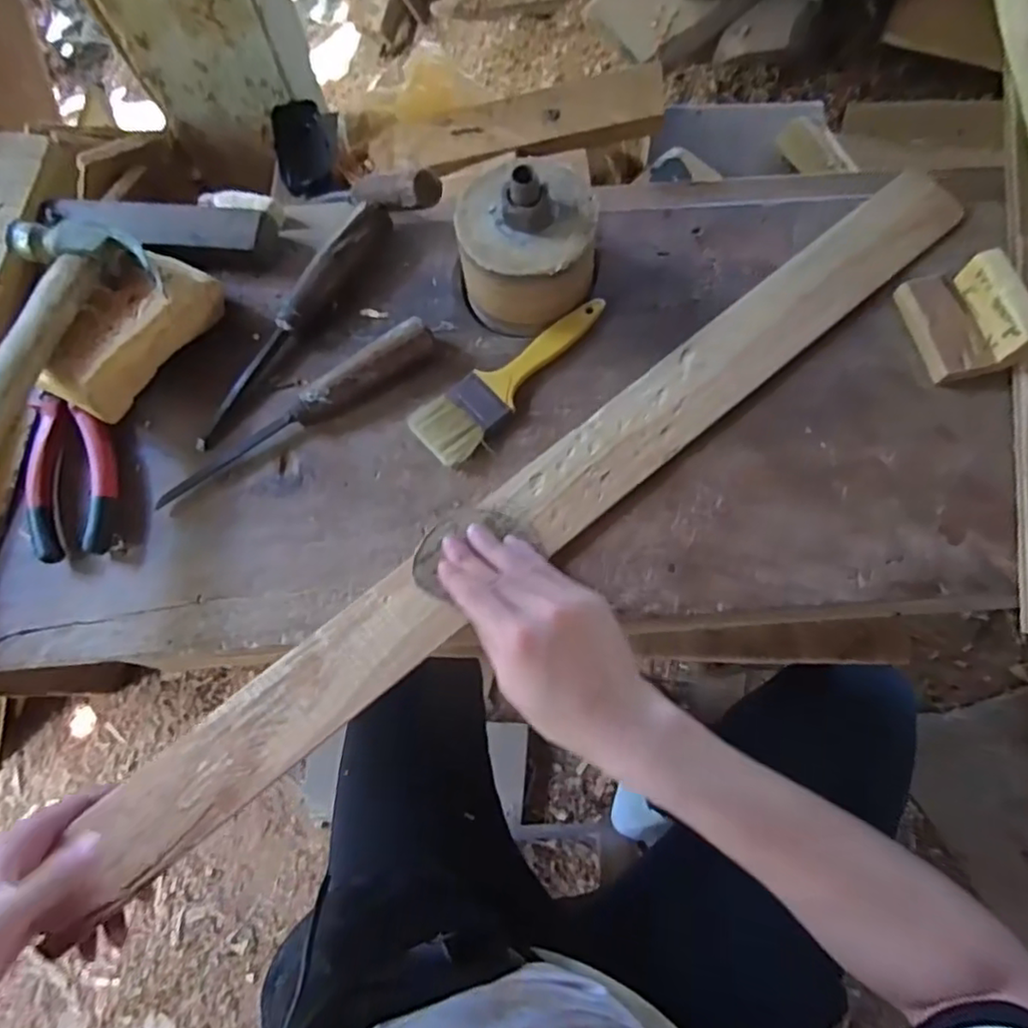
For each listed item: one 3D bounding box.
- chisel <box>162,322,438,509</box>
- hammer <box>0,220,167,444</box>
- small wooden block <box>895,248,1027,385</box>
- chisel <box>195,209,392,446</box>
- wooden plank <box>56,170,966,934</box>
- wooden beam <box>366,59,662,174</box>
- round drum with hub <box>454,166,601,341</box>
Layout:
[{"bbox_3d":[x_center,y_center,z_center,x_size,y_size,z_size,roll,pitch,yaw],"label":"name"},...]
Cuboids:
[{"bbox_3d":[-0.163,-0.074,0.481,0.232,0.033,0.028,-33,77,-9],"label":"chisel"},{"bbox_3d":[-0.354,-0.097,0.429,0.119,0.054,0.285,22,75,6],"label":"hammer"},{"bbox_3d":[0.330,-0.146,0.464,0.061,0.046,0.084,-16,75,-5],"label":"small wooden block"},{"bbox_3d":[-0.176,-0.154,0.501,0.027,0.031,0.231,36,77,9],"label":"chisel"},{"bbox_3d":[0.036,-0.018,0.460,0.784,0.009,0.057,-39,78,-8],"label":"wooden plank"},{"bbox_3d":[-0.006,-0.379,0.631,0.299,0.039,0.056,-2,73,15],"label":"wooden beam"},{"bbox_3d":[0.010,-0.198,0.475,0.098,0.107,0.095,0,74,0],"label":"round drum with hub"}]

